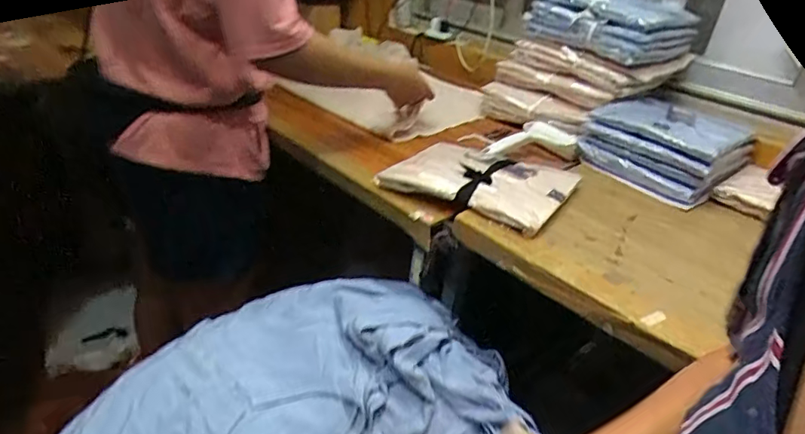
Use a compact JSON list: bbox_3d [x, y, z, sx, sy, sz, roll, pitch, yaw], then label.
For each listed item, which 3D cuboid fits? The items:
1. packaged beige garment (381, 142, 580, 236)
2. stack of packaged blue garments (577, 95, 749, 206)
[{"bbox_3d":[0.123,-0.063,0.780,0.242,0.023,0.213,23,32,25],"label":"packaged beige garment"},{"bbox_3d":[0.463,-0.131,0.907,0.239,0.103,0.223,-19,39,-39],"label":"stack of packaged blue garments"}]

